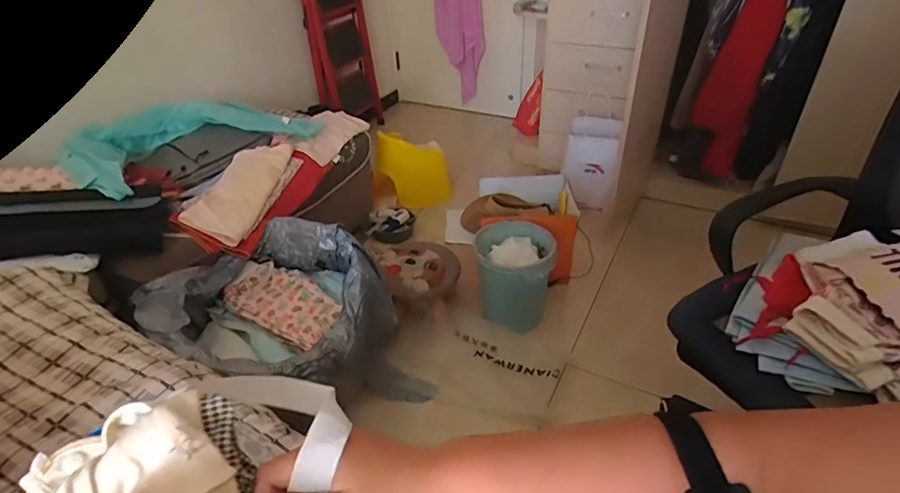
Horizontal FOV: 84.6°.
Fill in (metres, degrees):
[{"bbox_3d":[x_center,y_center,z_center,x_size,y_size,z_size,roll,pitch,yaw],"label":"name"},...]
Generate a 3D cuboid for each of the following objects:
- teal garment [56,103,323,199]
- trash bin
[{"bbox_3d":[-0.858,-0.358,1.578,0.543,0.110,0.688,22,43,30],"label":"teal garment"},{"bbox_3d":[0.196,0.097,1.556,0.228,0.293,0.228,-2,36,1],"label":"trash bin"}]

